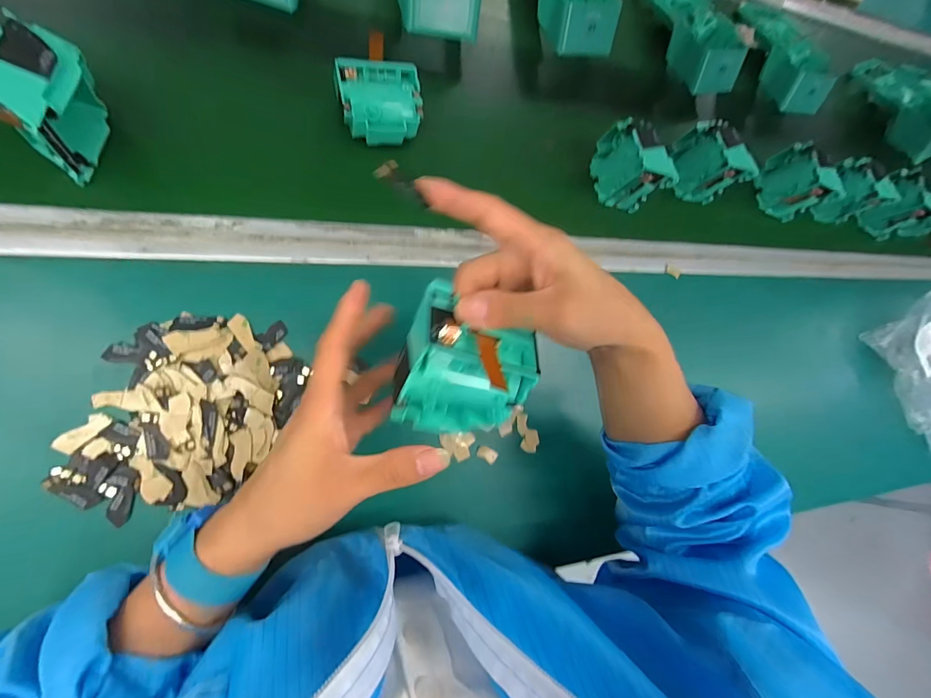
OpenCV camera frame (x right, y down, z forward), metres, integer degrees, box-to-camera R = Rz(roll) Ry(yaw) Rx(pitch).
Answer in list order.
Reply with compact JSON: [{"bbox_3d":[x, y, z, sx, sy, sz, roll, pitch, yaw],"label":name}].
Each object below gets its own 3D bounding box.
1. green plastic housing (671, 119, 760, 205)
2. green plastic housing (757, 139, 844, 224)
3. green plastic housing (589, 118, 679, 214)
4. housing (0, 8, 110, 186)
[{"bbox_3d":[0.291,-0.223,0.465,0.047,0.072,0.074,-15,91,-8],"label":"green plastic housing"},{"bbox_3d":[0.424,-0.215,0.509,0.039,0.076,0.082,-25,92,-8],"label":"green plastic housing"},{"bbox_3d":[0.182,-0.201,0.430,0.055,0.070,0.079,-12,91,-8],"label":"green plastic housing"},{"bbox_3d":[-0.288,-0.172,0.283,0.039,0.078,0.079,12,87,-8],"label":"housing"}]

